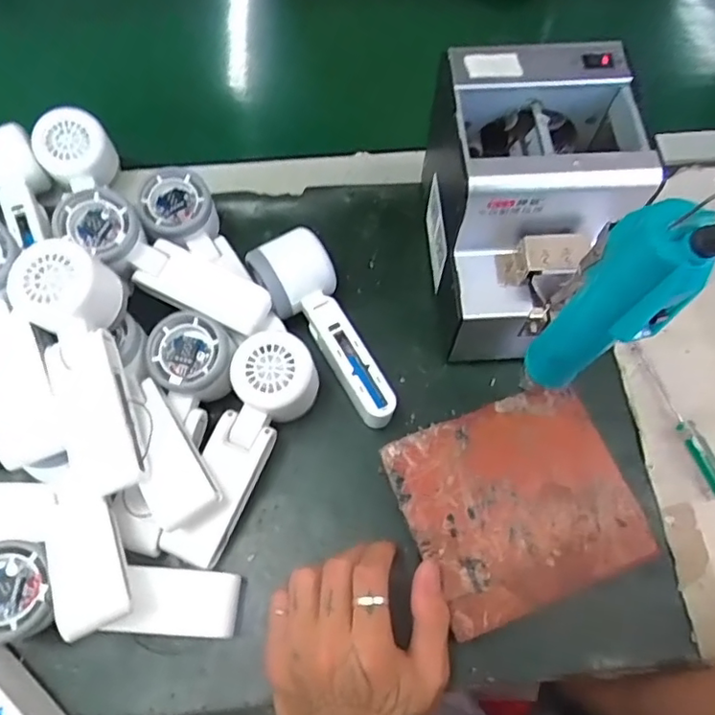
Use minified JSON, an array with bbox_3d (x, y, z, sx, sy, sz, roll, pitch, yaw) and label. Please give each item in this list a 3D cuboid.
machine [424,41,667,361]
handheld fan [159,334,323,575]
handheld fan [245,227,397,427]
[{"bbox_3d":[0.129,-0.105,0.436,0.133,0.153,0.170,0,65,0],"label":"machine"},{"bbox_3d":[-0.079,0.064,0.419,0.058,0.044,0.167,21,81,10],"label":"handheld fan"},{"bbox_3d":[-0.021,-0.019,0.449,0.053,0.058,0.159,-29,68,-13],"label":"handheld fan"}]

